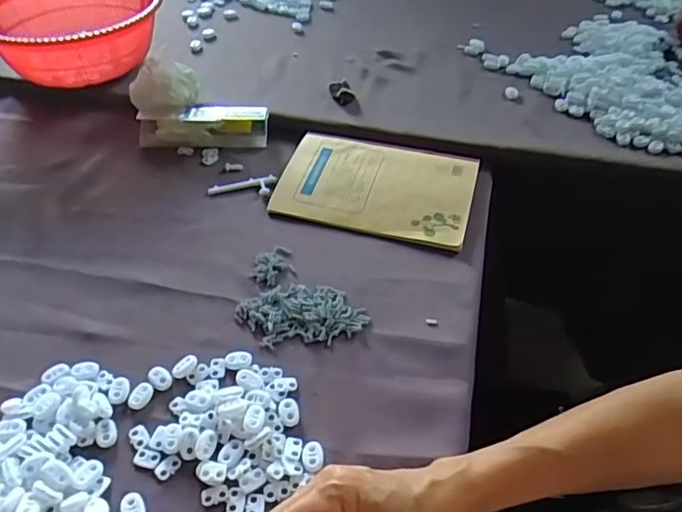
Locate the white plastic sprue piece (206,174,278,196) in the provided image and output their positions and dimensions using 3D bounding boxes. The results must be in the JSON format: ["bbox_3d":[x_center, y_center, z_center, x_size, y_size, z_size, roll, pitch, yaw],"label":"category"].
[{"bbox_3d":[-0.108,-0.077,0.636,0.075,0.008,0.026,-15,47,-12],"label":"white plastic sprue piece"}]

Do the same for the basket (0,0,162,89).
[{"bbox_3d":[-0.353,-0.291,0.768,0.230,0.096,0.208,-9,46,-7],"label":"basket"}]

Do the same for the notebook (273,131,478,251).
[{"bbox_3d":[0.040,-0.081,0.636,0.205,0.014,0.145,11,47,12],"label":"notebook"}]

